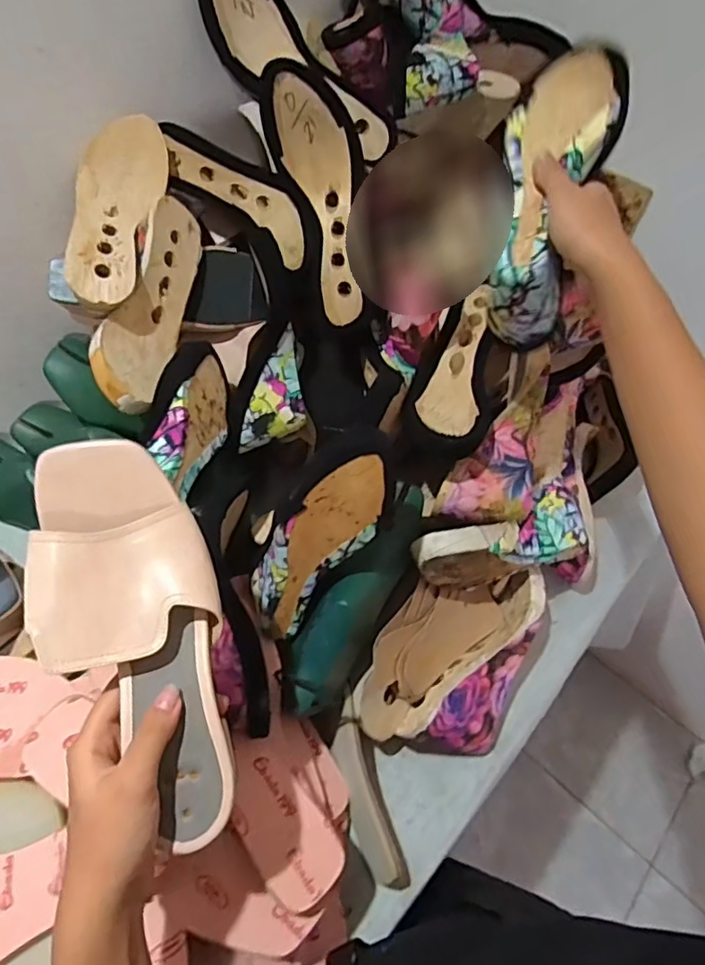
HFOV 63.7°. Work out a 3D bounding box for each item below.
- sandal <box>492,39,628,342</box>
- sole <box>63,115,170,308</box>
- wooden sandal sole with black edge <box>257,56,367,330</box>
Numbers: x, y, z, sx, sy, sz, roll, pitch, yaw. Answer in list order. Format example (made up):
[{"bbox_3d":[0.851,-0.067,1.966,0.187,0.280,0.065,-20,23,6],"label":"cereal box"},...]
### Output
[{"bbox_3d":[0.157,-0.231,0.451,0.079,0.067,0.227,13,94,4],"label":"sandal"},{"bbox_3d":[-0.235,-0.269,0.552,0.076,0.061,0.225,1,54,-5],"label":"sole"},{"bbox_3d":[-0.024,-0.279,0.569,0.085,0.059,0.238,-17,99,-16],"label":"wooden sandal sole with black edge"}]

